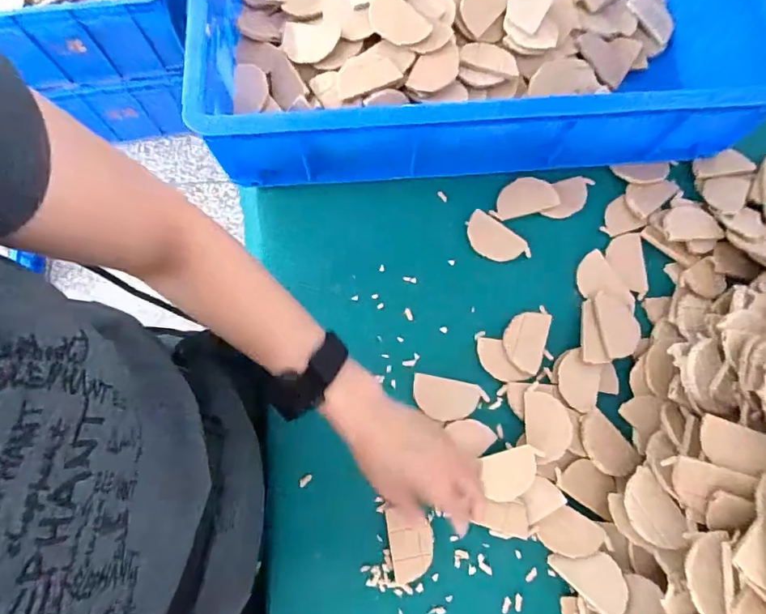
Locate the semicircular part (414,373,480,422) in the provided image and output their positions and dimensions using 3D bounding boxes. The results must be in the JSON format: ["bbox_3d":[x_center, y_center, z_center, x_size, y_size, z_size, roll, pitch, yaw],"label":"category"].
[{"bbox_3d":[0.065,0.097,0.486,0.067,0.004,0.043,10,75,2],"label":"semicircular part"}]

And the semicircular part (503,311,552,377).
[{"bbox_3d":[0.154,0.035,0.501,0.044,0.008,0.068,18,76,4],"label":"semicircular part"}]

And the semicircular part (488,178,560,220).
[{"bbox_3d":[0.163,-0.129,0.542,0.077,0.008,0.042,-13,76,-4],"label":"semicircular part"}]

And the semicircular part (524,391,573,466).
[{"bbox_3d":[0.166,0.121,0.466,0.044,0.006,0.068,-2,70,18],"label":"semicircular part"}]

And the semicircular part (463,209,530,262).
[{"bbox_3d":[0.128,-0.076,0.533,0.077,0.009,0.040,39,78,9],"label":"semicircular part"}]

